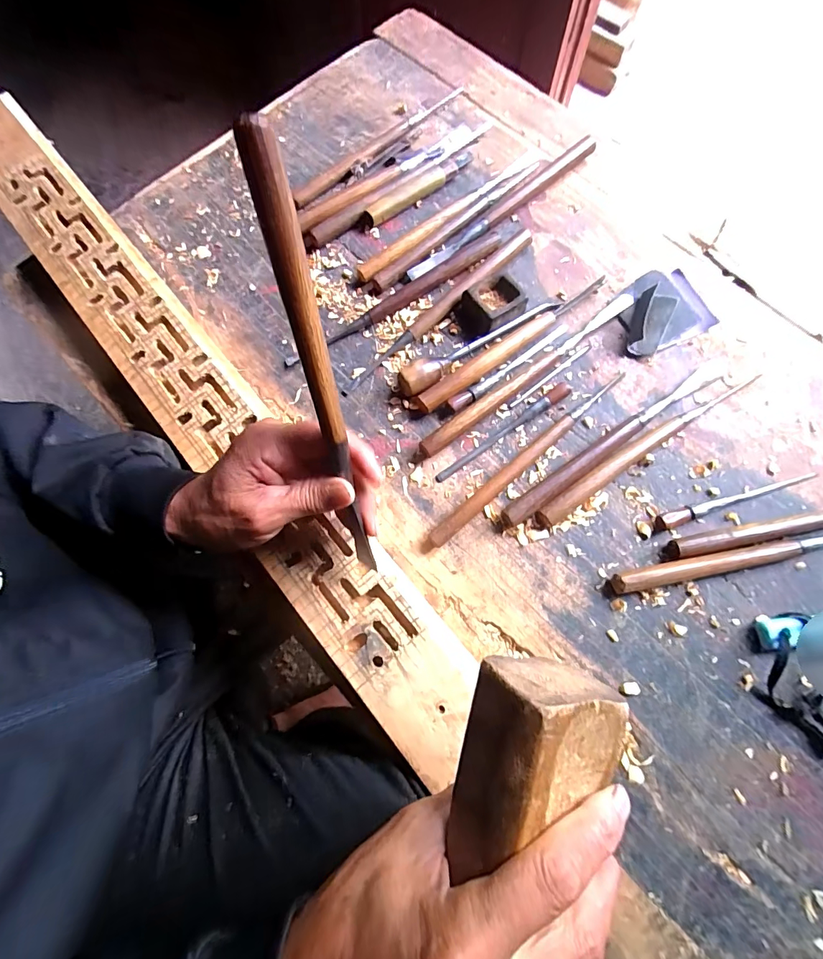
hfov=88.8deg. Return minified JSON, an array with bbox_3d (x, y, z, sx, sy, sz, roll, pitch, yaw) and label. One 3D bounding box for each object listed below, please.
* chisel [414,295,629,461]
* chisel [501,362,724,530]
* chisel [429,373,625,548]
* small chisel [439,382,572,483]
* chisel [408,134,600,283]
[{"bbox_3d":[0.113,-0.104,0.397,0.258,0.019,0.021,-37,77,-8],"label":"chisel"},{"bbox_3d":[0.185,-0.038,0.378,0.259,0.017,0.022,-34,76,-7],"label":"chisel"},{"bbox_3d":[0.106,-0.023,0.377,0.238,0.017,0.015,-41,77,-9],"label":"chisel"},{"bbox_3d":[0.085,-0.044,0.387,0.150,0.010,0.011,-34,76,-7],"label":"small chisel"},{"bbox_3d":[0.099,-0.290,0.445,0.253,0.015,0.017,-40,77,-9],"label":"chisel"}]

